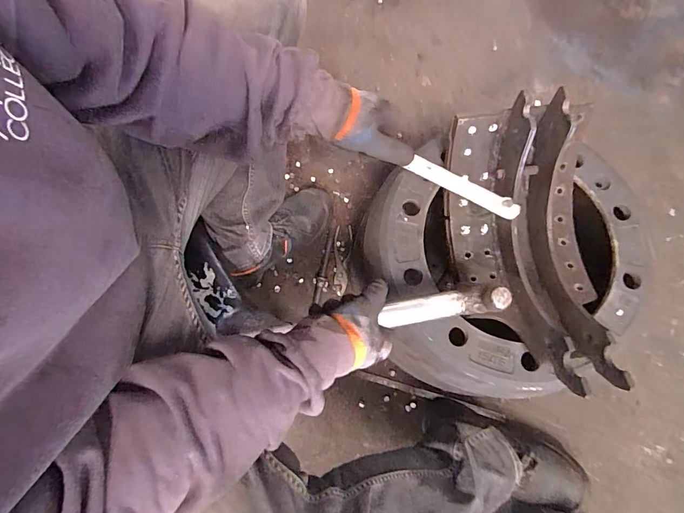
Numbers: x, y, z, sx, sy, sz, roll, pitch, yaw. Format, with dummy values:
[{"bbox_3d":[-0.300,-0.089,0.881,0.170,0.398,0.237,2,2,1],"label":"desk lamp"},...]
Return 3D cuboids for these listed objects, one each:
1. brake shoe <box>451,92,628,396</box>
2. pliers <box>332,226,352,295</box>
[{"bbox_3d":[0.262,-0.013,0.532,0.182,0.141,0.359,-9,78,-4],"label":"brake shoe"},{"bbox_3d":[-0.002,0.008,0.801,0.037,0.009,0.142,7,78,0],"label":"pliers"}]

